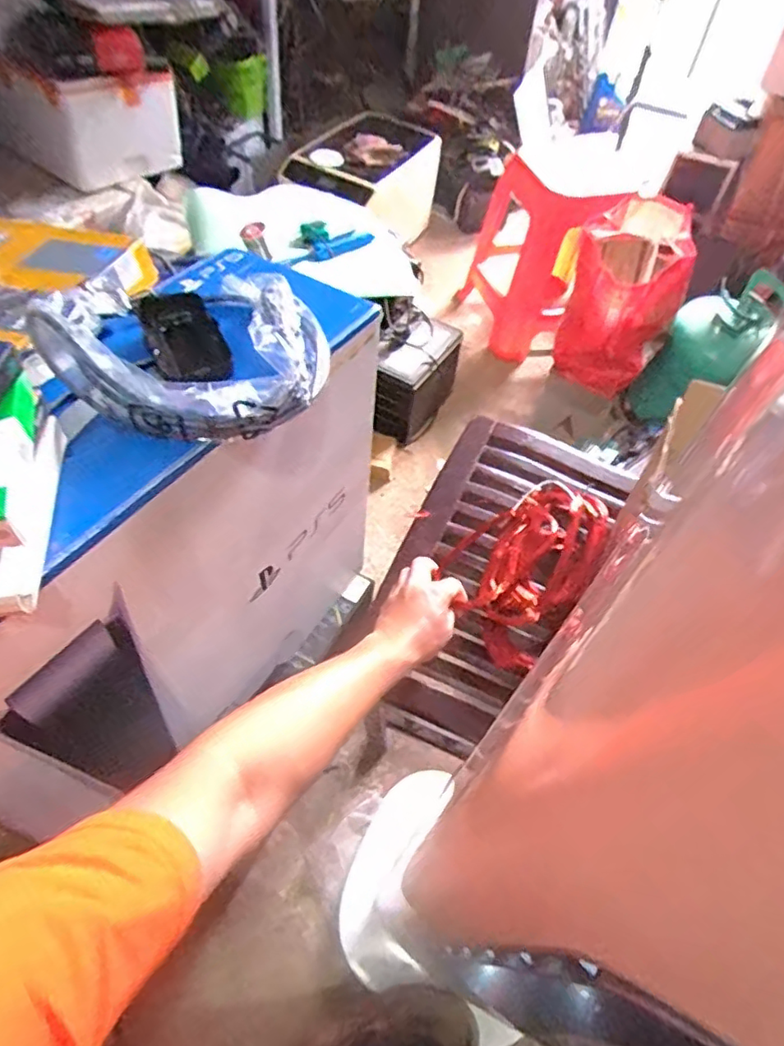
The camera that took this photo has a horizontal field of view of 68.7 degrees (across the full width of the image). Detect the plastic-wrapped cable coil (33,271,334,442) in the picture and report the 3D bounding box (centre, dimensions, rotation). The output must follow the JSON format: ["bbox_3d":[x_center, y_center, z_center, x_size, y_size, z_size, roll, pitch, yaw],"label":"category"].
[{"bbox_3d":[-0.146,-0.141,0.427,0.191,0.050,0.177,2,55,-3],"label":"plastic-wrapped cable coil"}]

